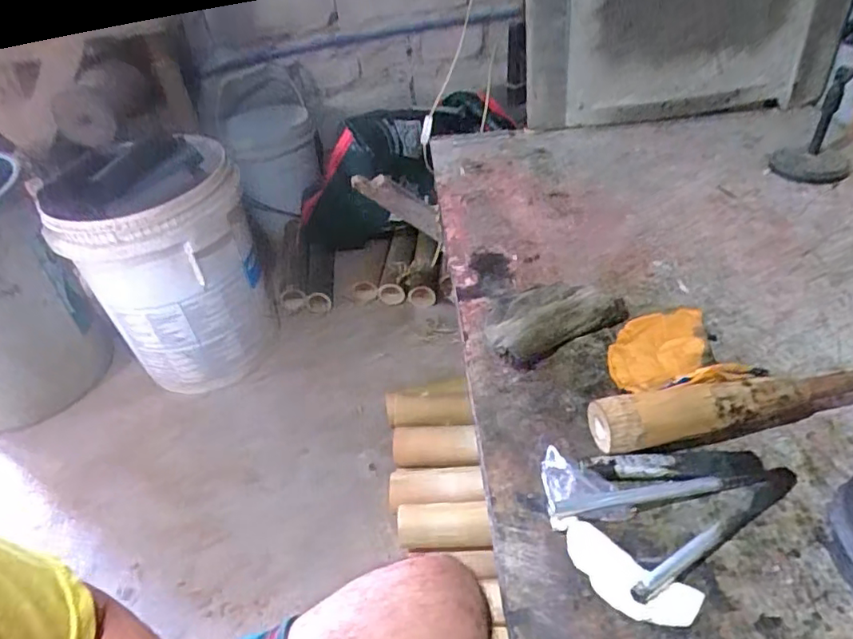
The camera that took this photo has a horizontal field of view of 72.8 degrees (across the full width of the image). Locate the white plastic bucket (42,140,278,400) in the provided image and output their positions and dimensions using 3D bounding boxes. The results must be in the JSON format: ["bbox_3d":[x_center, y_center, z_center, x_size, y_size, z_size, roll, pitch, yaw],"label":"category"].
[{"bbox_3d":[-0.567,-0.115,1.320,0.345,0.506,0.329,-2,39,2],"label":"white plastic bucket"}]

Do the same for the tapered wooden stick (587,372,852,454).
[{"bbox_3d":[0.293,0.080,0.535,0.281,0.051,0.048,-8,40,-3],"label":"tapered wooden stick"}]

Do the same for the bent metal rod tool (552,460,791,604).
[{"bbox_3d":[0.233,0.167,0.459,0.189,0.011,0.018,-25,44,-22],"label":"bent metal rod tool"}]

